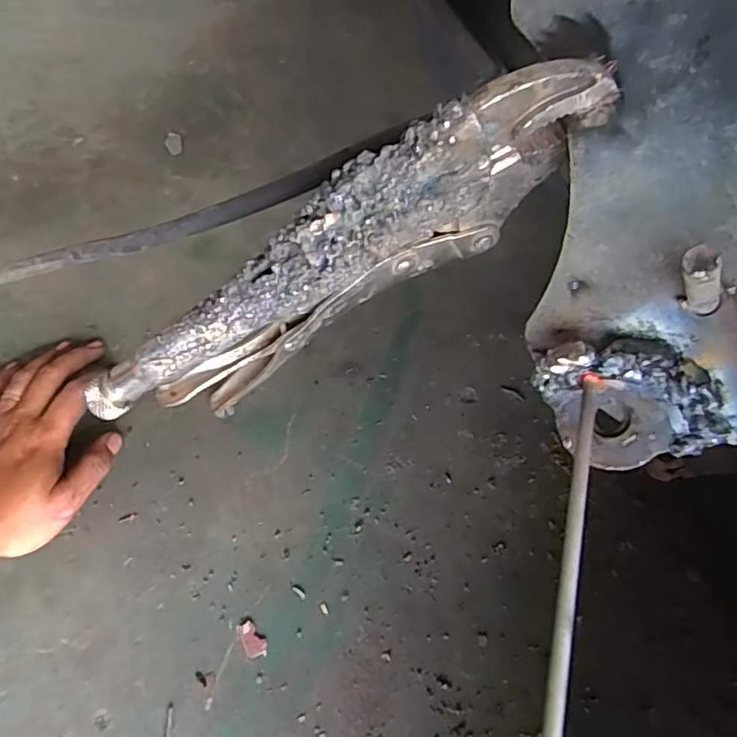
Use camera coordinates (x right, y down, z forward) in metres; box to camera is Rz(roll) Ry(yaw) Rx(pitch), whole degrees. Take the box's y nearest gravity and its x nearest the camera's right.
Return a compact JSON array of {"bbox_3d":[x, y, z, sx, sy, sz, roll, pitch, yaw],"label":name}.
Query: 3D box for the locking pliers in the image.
[{"bbox_3d":[-0.013,-0.032,0.212,0.207,0.059,0.014,-32,63,25],"label":"locking pliers"}]

